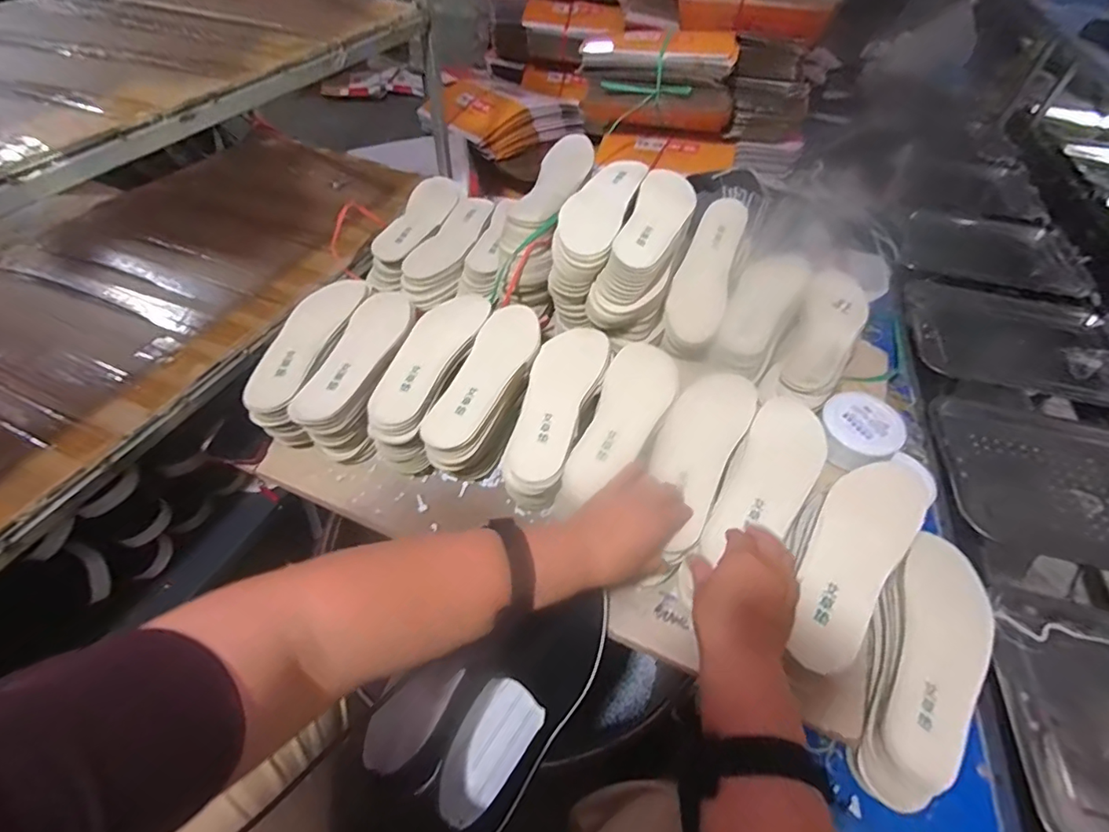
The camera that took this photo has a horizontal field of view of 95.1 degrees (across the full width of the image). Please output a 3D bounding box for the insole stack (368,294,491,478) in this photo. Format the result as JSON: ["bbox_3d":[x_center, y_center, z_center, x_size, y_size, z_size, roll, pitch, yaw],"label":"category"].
[{"bbox_3d":[-0.163,-0.056,0.687,0.085,0.109,0.261,14,65,8],"label":"insole stack"}]

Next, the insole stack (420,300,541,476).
[{"bbox_3d":[-0.079,-0.035,0.672,0.096,0.104,0.256,17,67,10],"label":"insole stack"}]

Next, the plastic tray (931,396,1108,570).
[{"bbox_3d":[0.744,0.093,0.720,0.356,0.027,0.266,11,52,6],"label":"plastic tray"}]

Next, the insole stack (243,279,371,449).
[{"bbox_3d":[-0.335,-0.076,0.719,0.086,0.111,0.251,12,52,6],"label":"insole stack"}]

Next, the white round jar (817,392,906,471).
[{"bbox_3d":[0.412,0.024,0.696,0.101,0.060,0.100,-30,59,-24],"label":"white round jar"}]

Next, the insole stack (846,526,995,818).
[{"bbox_3d":[0.379,0.255,0.528,0.106,0.076,0.262,33,57,22],"label":"insole stack"}]

